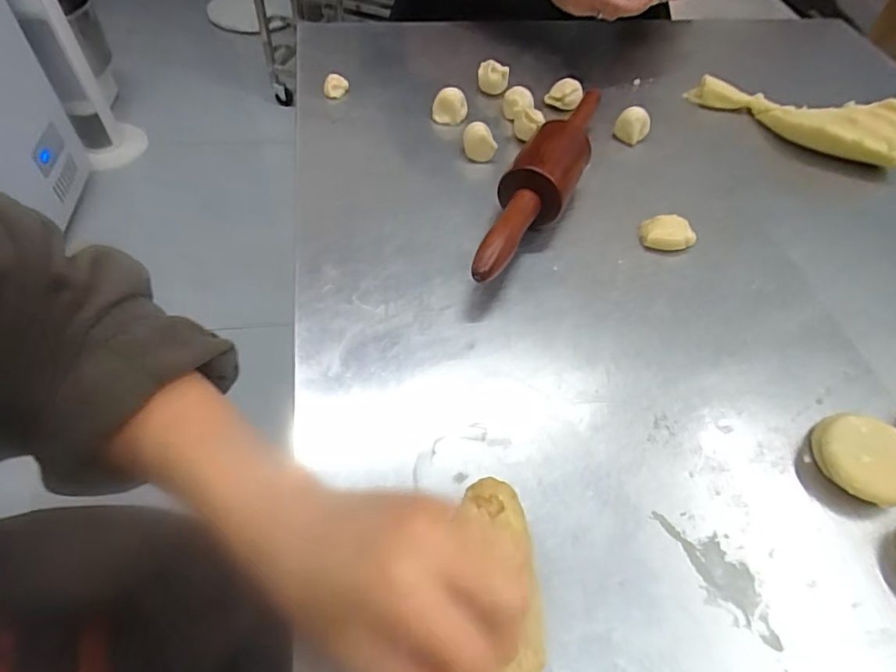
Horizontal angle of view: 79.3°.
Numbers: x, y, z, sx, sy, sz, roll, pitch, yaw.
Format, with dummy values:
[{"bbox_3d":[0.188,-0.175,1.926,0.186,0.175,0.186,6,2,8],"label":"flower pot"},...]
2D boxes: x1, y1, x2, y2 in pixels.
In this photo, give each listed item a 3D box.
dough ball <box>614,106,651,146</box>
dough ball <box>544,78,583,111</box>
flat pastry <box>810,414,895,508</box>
[{"bbox_3d":[0.200,-0.229,0.587,0.035,0.033,0.028,21,54,11],"label":"dough ball"},{"bbox_3d":[0.134,-0.280,0.625,0.040,0.026,0.027,17,54,8],"label":"dough ball"},{"bbox_3d":[0.278,0.082,0.360,0.058,0.029,0.061,-16,56,-16],"label":"flat pastry"}]

